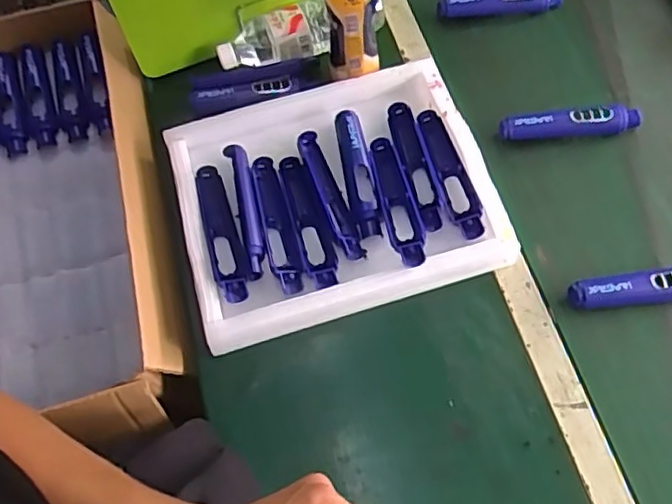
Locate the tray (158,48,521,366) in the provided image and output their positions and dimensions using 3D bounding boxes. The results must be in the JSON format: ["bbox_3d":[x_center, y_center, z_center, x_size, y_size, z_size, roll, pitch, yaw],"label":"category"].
[{"bbox_3d":[-0.003,-0.070,0.751,0.357,0.061,0.288,-15,64,-4],"label":"tray"}]

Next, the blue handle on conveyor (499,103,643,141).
[{"bbox_3d":[0.290,-0.160,0.780,0.171,0.025,0.027,-3,64,2],"label":"blue handle on conveyor"}]

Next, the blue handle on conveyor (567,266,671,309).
[{"bbox_3d":[0.343,0.039,0.694,0.171,0.030,0.034,-9,64,-1],"label":"blue handle on conveyor"}]

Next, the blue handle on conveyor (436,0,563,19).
[{"bbox_3d":[0.224,-0.340,0.868,0.166,0.026,0.027,-2,64,2],"label":"blue handle on conveyor"}]

